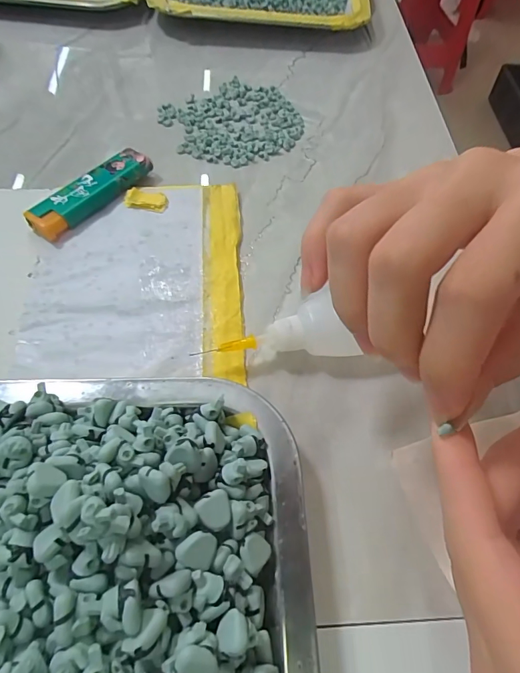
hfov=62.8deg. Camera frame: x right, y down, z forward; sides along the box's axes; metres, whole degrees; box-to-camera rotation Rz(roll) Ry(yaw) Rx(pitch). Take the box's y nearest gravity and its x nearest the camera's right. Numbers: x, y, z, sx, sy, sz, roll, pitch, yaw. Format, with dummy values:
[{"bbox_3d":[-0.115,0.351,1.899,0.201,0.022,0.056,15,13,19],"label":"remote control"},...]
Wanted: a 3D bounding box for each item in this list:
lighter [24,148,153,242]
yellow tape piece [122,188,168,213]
[{"bbox_3d":[-0.098,-0.084,0.249,0.022,0.011,0.077,34,64,14],"label":"lighter"},{"bbox_3d":[-0.067,-0.081,0.252,0.025,0.005,0.013,6,60,-1],"label":"yellow tape piece"}]

